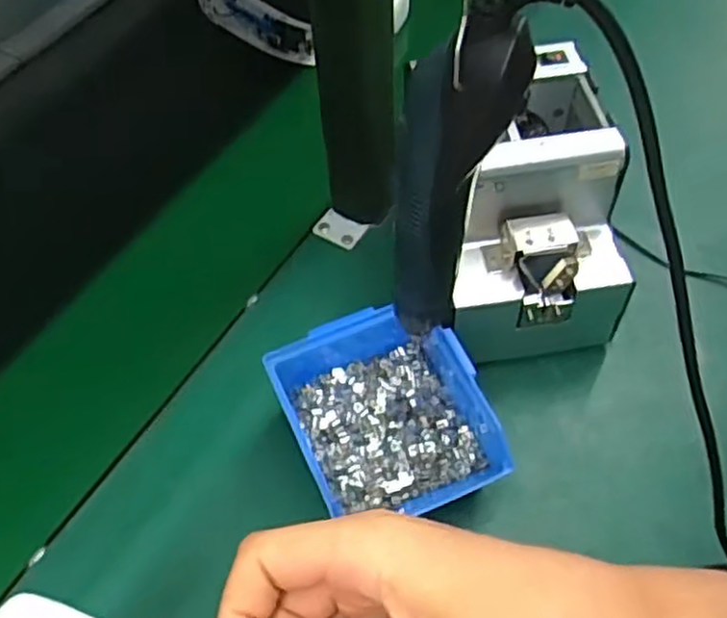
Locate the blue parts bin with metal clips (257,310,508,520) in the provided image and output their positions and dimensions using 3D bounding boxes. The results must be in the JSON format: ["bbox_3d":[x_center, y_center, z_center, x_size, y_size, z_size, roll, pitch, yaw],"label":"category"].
[{"bbox_3d":[0.012,0.070,0.496,0.121,0.071,0.143,-18,57,-10],"label":"blue parts bin with metal clips"}]

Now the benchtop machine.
[{"bbox_3d":[0.119,-0.069,0.541,0.115,0.156,0.163,-5,56,-1],"label":"benchtop machine"}]

